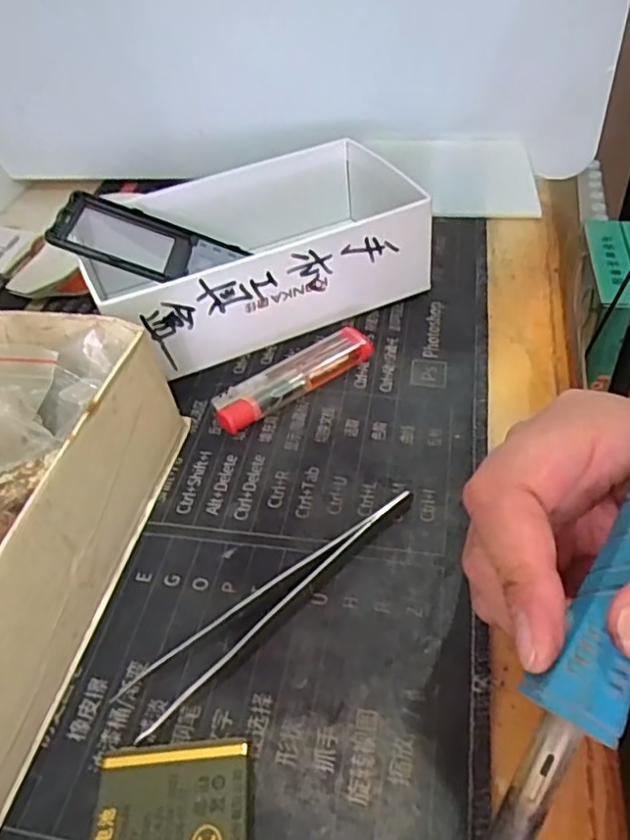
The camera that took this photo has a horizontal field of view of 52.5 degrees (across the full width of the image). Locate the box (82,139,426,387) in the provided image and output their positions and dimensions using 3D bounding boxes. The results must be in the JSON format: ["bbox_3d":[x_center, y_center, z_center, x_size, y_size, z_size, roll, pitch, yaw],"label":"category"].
[{"bbox_3d":[-0.029,-0.096,0.359,0.183,0.055,0.108,-19,47,-14],"label":"box"}]

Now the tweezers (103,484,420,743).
[{"bbox_3d":[-0.015,0.061,0.233,0.125,0.010,0.019,-36,53,-27],"label":"tweezers"}]

